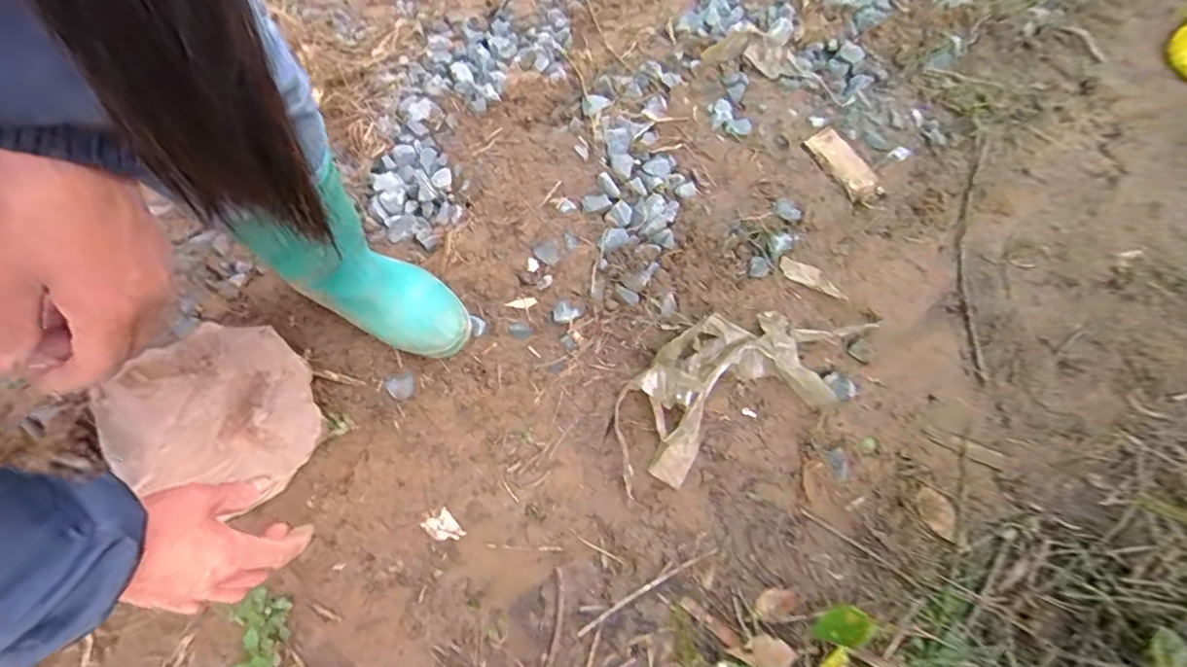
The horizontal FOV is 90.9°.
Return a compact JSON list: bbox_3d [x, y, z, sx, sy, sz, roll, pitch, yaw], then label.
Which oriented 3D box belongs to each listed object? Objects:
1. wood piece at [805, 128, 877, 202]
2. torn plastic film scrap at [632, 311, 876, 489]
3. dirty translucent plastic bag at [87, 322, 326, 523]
[{"bbox_3d":[0.371,-0.257,0.872,0.067,0.013,0.115,-34,81,-16],"label":"wood piece"},{"bbox_3d":[0.194,0.046,0.712,0.316,0.086,0.140,-24,63,-12],"label":"torn plastic film scrap"},{"bbox_3d":[-0.390,0.082,0.604,0.193,0.026,0.185,45,73,2],"label":"dirty translucent plastic bag"}]

